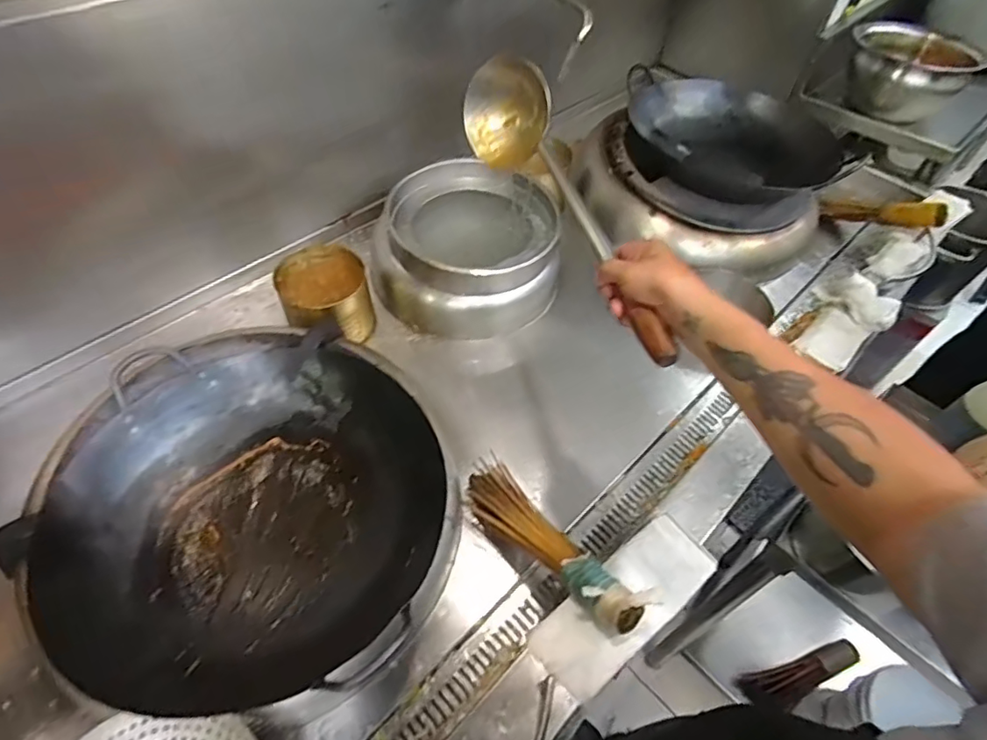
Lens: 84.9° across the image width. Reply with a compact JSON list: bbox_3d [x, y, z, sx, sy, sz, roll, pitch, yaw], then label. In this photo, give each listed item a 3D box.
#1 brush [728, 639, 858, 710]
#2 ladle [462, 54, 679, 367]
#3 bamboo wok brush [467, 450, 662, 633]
[{"bbox_3d":[0.624,0.624,1.093,0.246,0.062,0.072,-12,53,-12],"label":"brush"},{"bbox_3d":[0.094,-0.197,0.635,0.094,0.097,0.498,-16,51,-15],"label":"ladle"},{"bbox_3d":[0.072,0.232,0.713,0.072,0.065,0.298,-31,41,-24],"label":"bamboo wok brush"}]

